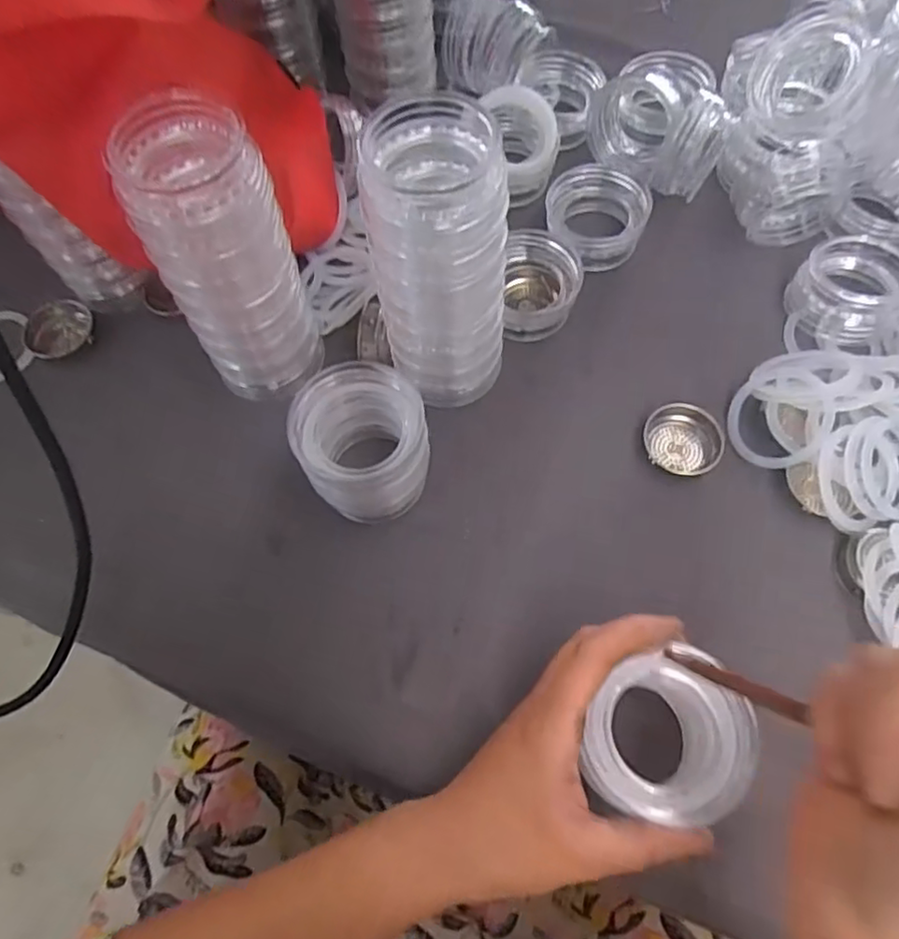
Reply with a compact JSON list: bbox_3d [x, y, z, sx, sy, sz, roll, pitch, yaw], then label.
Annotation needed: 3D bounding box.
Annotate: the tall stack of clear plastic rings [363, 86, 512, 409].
[{"bbox_3d":[-0.003,-0.106,0.344,0.065,0.168,0.064,0,65,2],"label":"tall stack of clear plastic rings"}]

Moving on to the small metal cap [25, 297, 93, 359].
[{"bbox_3d":[-0.262,-0.094,0.430,0.045,0.014,0.039,5,82,7],"label":"small metal cap"}]

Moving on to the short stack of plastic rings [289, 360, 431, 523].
[{"bbox_3d":[-0.046,-0.013,0.357,0.067,0.073,0.065,-9,65,-3],"label":"short stack of plastic rings"}]

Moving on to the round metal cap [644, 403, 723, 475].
[{"bbox_3d":[0.138,-0.017,0.378,0.045,0.015,0.035,21,68,11],"label":"round metal cap"}]

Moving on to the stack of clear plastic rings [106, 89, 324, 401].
[{"bbox_3d":[-0.119,-0.109,0.353,0.068,0.167,0.054,-27,68,-11],"label":"stack of clear plastic rings"}]

